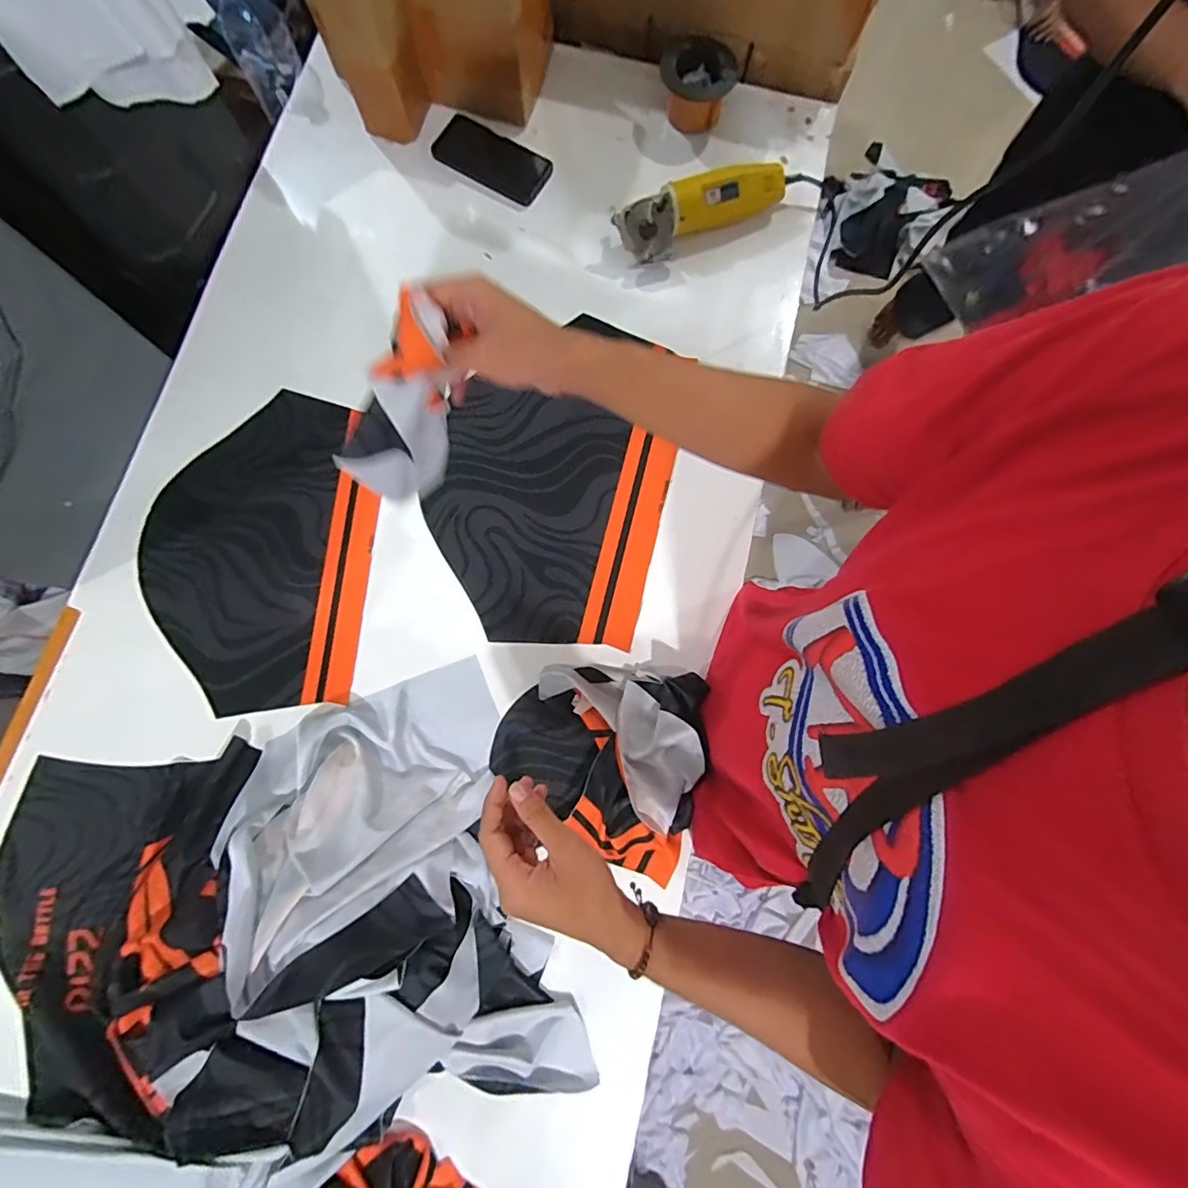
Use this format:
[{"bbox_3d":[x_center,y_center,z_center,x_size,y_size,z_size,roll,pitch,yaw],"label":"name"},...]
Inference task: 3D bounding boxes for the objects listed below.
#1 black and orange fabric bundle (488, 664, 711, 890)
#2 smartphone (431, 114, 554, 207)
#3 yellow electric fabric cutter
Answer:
[{"bbox_3d":[0.001,0.191,0.591,0.228,0.061,0.219,9,79,0],"label":"black and orange fabric bundle"},{"bbox_3d":[-0.146,-0.644,0.777,0.172,0.016,0.089,28,80,4],"label":"smartphone"},{"bbox_3d":[0.154,-0.531,0.737,0.247,0.064,0.074,-15,80,-4],"label":"yellow electric fabric cutter"}]

